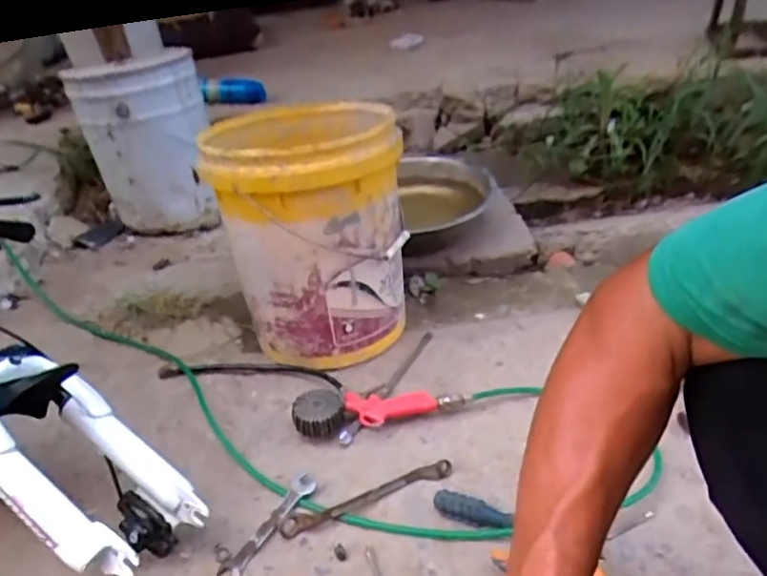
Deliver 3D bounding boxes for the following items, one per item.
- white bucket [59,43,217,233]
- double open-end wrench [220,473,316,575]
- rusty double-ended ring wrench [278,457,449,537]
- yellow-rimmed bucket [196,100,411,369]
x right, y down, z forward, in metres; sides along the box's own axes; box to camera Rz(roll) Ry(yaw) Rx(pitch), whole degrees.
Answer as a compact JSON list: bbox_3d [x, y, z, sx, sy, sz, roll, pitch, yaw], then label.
[{"bbox_3d":[-0.578,-0.366,1.453,0.292,0.400,0.317,-17,34,-17],"label":"white bucket"},{"bbox_3d":[-0.141,0.291,0.721,0.031,0.008,0.163,14,36,27],"label":"double open-end wrench"},{"bbox_3d":[-0.019,0.264,0.739,0.226,0.017,0.029,-15,33,-16],"label":"rusty double-ended ring wrench"},{"bbox_3d":[-0.116,-0.103,1.000,0.290,0.369,0.327,-7,32,-5],"label":"yellow-rimmed bucket"}]

